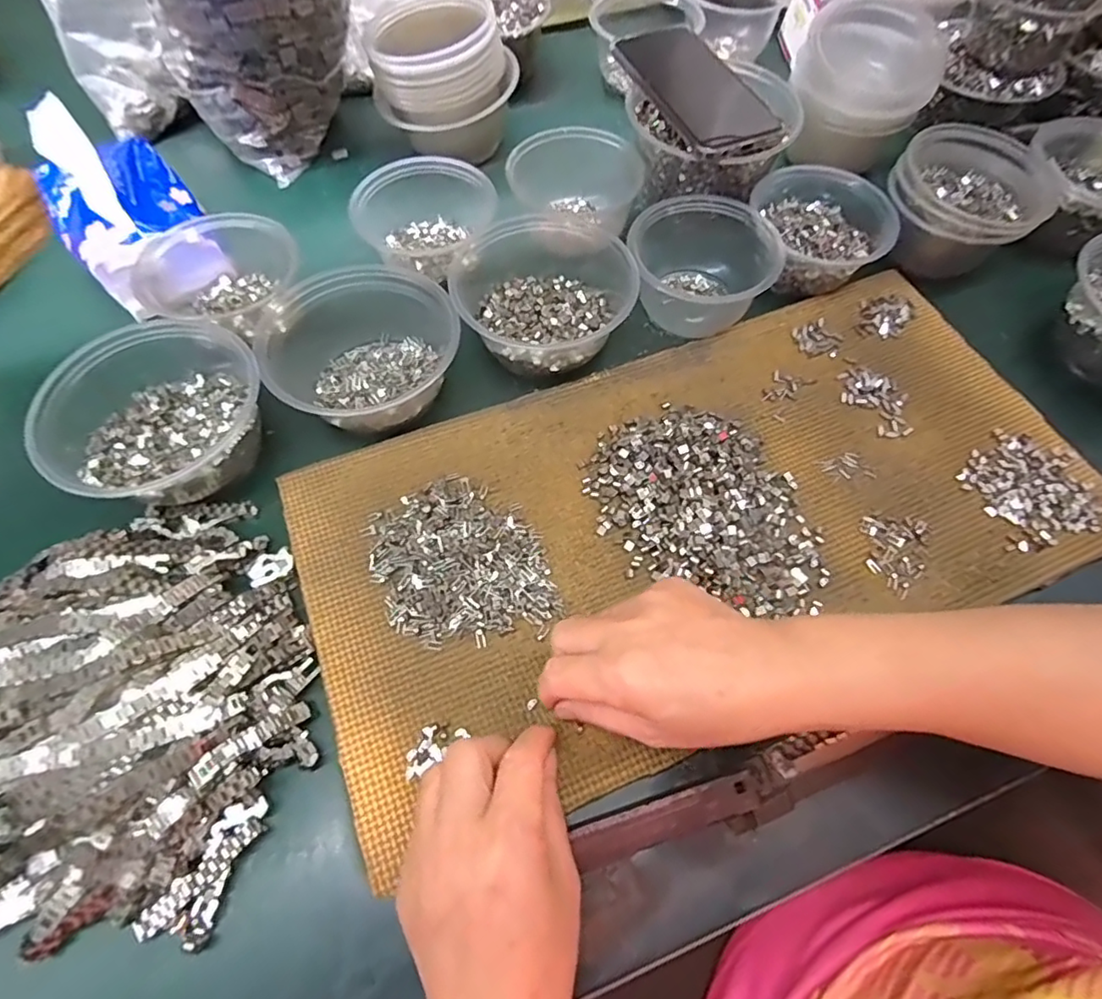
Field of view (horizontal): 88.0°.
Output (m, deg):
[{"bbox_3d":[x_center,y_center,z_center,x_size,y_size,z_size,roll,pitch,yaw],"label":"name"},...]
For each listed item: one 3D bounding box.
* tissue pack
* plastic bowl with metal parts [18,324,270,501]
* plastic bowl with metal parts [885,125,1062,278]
[{"bbox_3d":[-0.346,-0.243,0.456,0.101,0.094,0.144,-32,66,-15],"label":"tissue pack"},{"bbox_3d":[-0.264,-0.055,0.380,0.123,0.061,0.132,0,62,0],"label":"plastic bowl with metal parts"},{"bbox_3d":[0.338,-0.247,0.475,0.111,0.064,0.118,0,64,-1],"label":"plastic bowl with metal parts"}]

